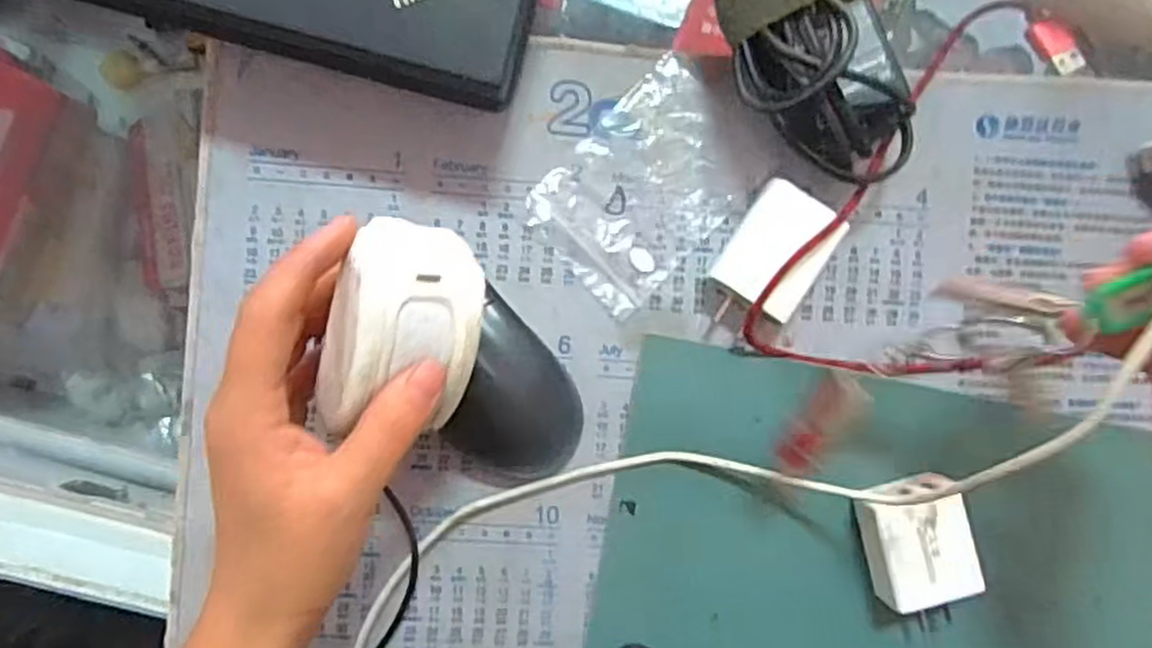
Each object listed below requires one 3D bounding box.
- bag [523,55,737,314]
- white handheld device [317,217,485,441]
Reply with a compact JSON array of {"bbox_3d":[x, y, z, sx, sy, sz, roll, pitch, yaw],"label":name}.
[{"bbox_3d":[0.031,-0.061,0.343,0.096,0.004,0.070,-44,94,-2],"label":"bag"},{"bbox_3d":[-0.060,0.000,0.266,0.045,0.035,0.070,4,99,-33],"label":"white handheld device"}]

